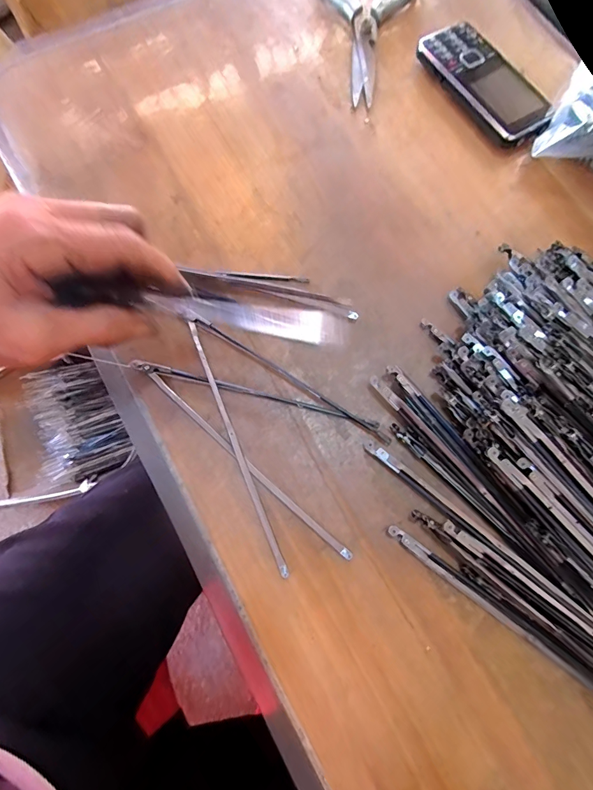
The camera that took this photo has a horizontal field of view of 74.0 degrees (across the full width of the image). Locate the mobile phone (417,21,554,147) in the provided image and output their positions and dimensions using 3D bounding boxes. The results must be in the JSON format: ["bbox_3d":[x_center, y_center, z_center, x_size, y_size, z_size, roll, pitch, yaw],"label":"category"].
[{"bbox_3d":[0.160,-0.259,0.331,0.049,0.018,0.126,-31,77,-8],"label":"mobile phone"}]

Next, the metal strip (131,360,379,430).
[{"bbox_3d":[-0.028,-0.001,0.265,0.168,0.007,0.008,14,75,3],"label":"metal strip"}]

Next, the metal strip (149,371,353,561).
[{"bbox_3d":[-0.033,0.044,0.254,0.173,0.006,0.006,41,79,10],"label":"metal strip"}]

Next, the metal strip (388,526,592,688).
[{"bbox_3d":[0.134,0.137,0.228,0.188,0.005,0.008,36,78,8],"label":"metal strip"}]

